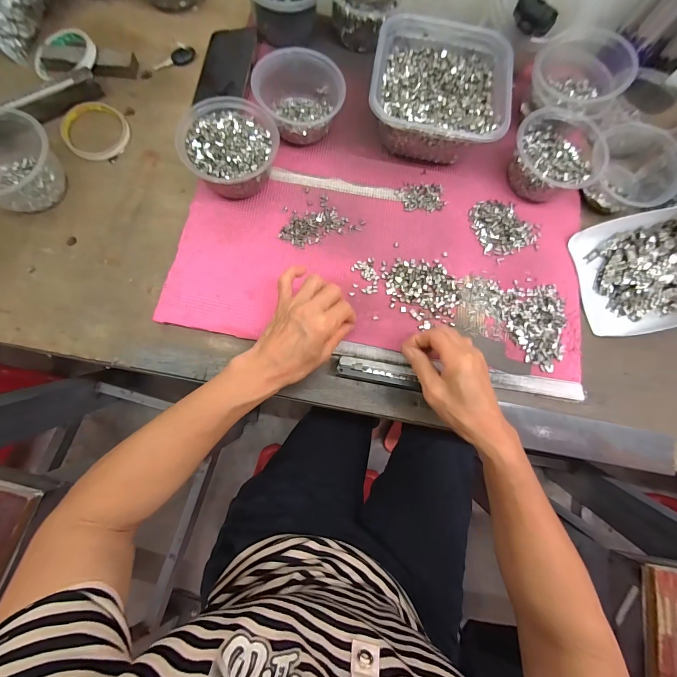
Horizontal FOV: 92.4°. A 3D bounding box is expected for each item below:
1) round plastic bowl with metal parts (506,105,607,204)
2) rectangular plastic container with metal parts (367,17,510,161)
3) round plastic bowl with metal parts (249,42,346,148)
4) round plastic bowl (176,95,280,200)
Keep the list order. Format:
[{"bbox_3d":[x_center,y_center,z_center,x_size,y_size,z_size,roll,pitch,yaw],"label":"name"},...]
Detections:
[{"bbox_3d":[0.288,-0.242,0.437,0.111,0.054,0.112,1,77,-4],"label":"round plastic bowl with metal parts"},{"bbox_3d":[0.129,-0.334,0.436,0.171,0.069,0.185,7,77,-1],"label":"rectangular plastic container with metal parts"},{"bbox_3d":[-0.050,-0.315,0.427,0.104,0.067,0.096,1,77,-4],"label":"round plastic bowl with metal parts"},{"bbox_3d":[-0.134,-0.235,0.409,0.110,0.063,0.110,1,77,-4],"label":"round plastic bowl"}]

